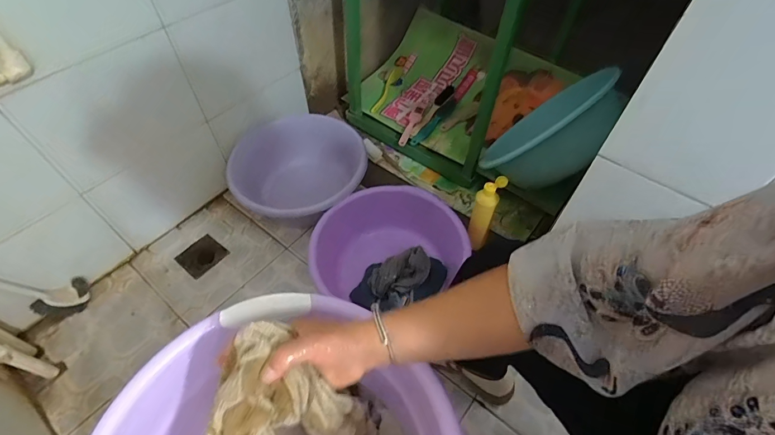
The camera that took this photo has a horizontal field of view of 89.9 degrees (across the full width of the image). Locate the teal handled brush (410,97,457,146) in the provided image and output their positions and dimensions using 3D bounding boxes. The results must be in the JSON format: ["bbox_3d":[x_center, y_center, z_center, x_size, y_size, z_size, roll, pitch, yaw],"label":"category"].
[{"bbox_3d":[0.156,-0.310,1.265,0.044,0.048,0.233,36,60,22],"label":"teal handled brush"}]

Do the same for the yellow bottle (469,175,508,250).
[{"bbox_3d":[0.231,0.003,0.951,0.056,0.238,0.066,18,55,11],"label":"yellow bottle"}]

